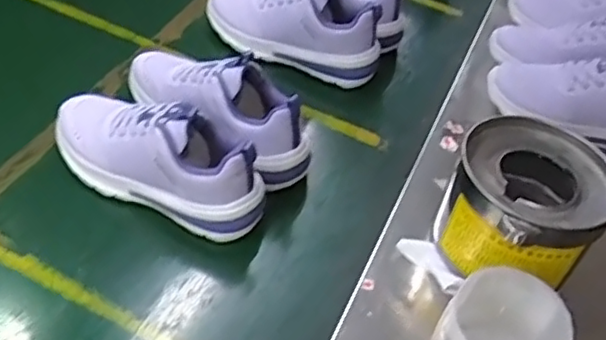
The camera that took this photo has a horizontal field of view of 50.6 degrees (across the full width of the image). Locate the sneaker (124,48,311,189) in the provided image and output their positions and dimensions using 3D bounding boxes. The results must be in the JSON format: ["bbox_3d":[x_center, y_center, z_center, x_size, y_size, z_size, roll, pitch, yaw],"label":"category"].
[{"bbox_3d":[-0.099,-0.080,0.702,0.242,0.104,0.099,40,52,24],"label":"sneaker"}]

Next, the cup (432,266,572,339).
[{"bbox_3d":[0.156,0.145,0.523,0.088,0.093,0.089,3,46,-3],"label":"cup"}]

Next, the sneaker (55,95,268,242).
[{"bbox_3d":[-0.149,-0.020,0.643,0.234,0.103,0.079,22,47,11],"label":"sneaker"}]

